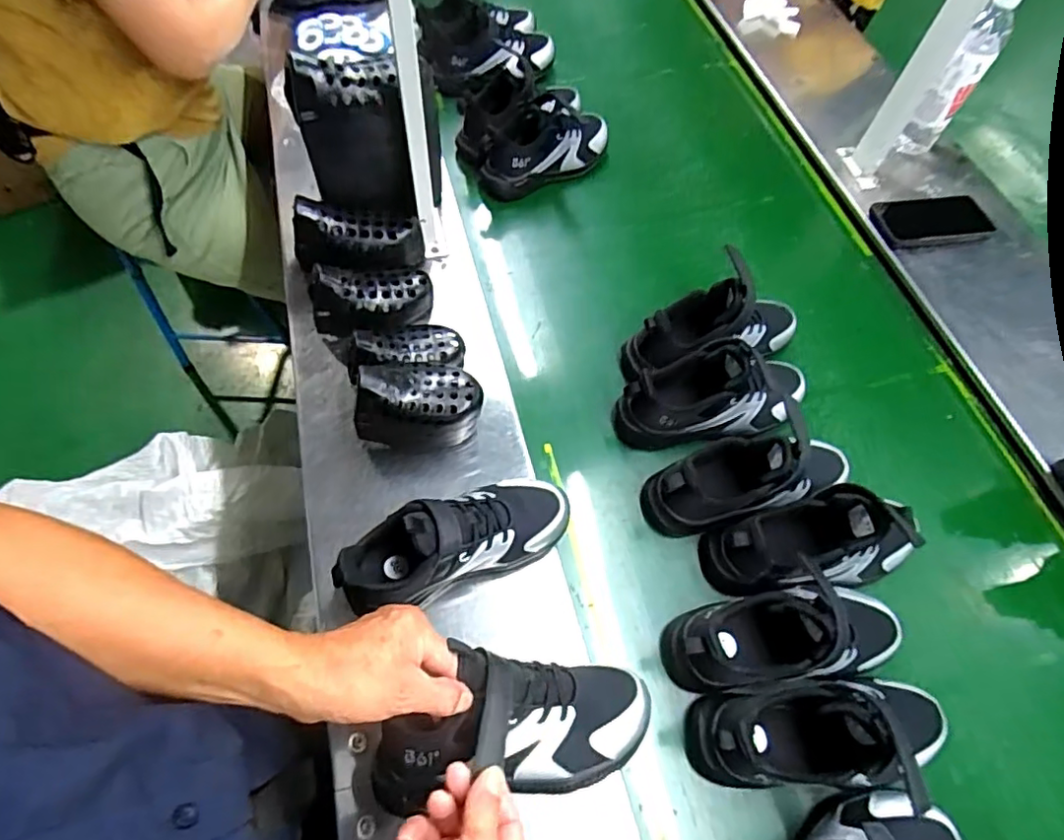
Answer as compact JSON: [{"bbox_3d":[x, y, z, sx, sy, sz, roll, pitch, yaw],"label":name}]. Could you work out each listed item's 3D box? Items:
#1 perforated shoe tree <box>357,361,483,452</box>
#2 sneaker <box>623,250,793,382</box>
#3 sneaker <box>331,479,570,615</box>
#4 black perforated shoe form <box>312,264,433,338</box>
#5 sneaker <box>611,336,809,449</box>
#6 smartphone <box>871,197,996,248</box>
[{"bbox_3d":[-0.115,-0.016,0.602,0.126,0.112,0.067,0,62,-3],"label":"perforated shoe tree"},{"bbox_3d":[0.219,-0.112,0.697,0.211,0.126,0.104,-27,66,-16],"label":"sneaker"},{"bbox_3d":[-0.071,0.112,0.544,0.211,0.117,0.073,-14,63,-26],"label":"sneaker"},{"bbox_3d":[-0.186,-0.143,0.684,0.137,0.077,0.060,-11,63,-9],"label":"black perforated shoe form"},{"bbox_3d":[0.208,-0.027,0.656,0.218,0.124,0.076,-11,63,-9],"label":"sneaker"},{"bbox_3d":[0.572,-0.285,0.830,0.159,0.012,0.090,-8,63,-7],"label":"smartphone"}]

